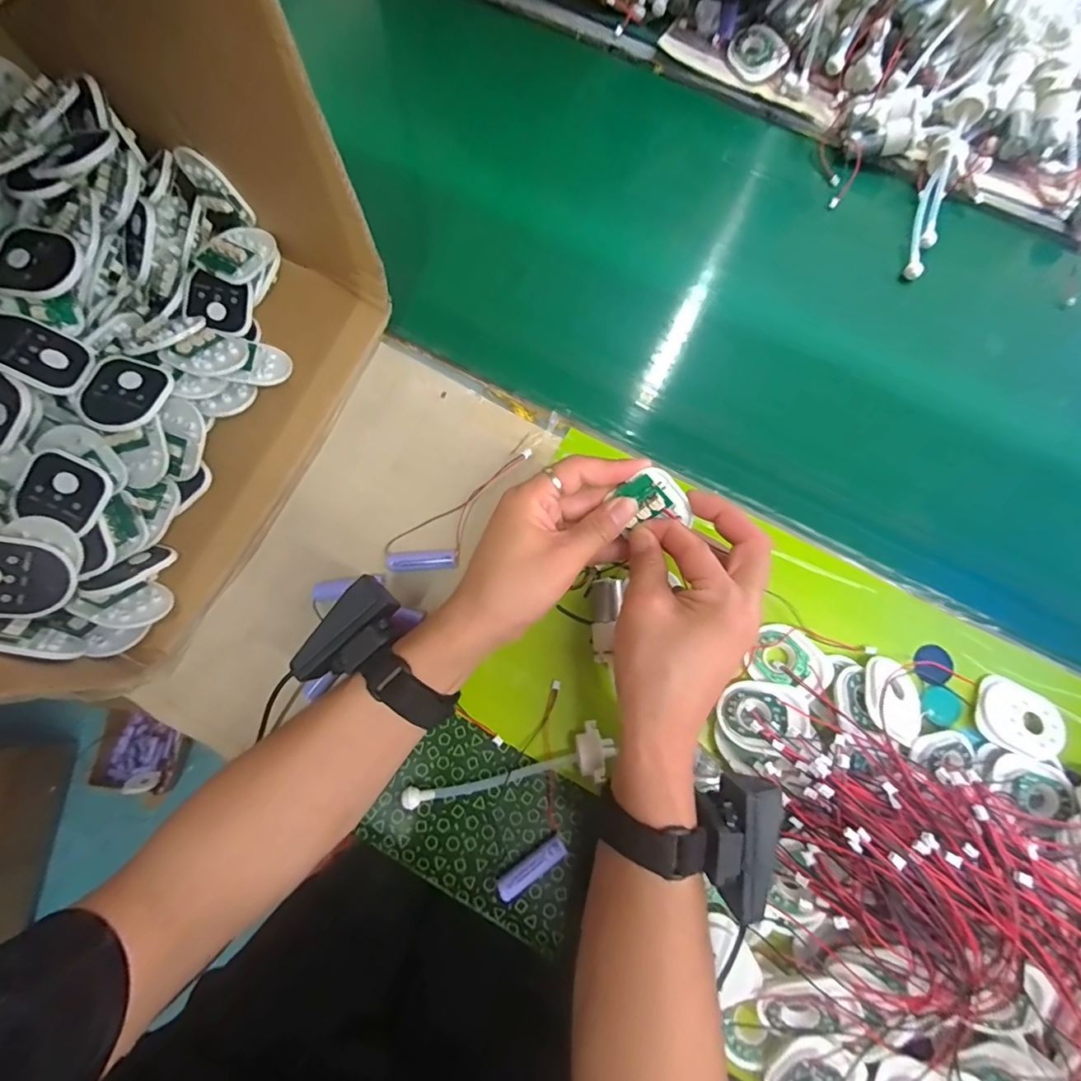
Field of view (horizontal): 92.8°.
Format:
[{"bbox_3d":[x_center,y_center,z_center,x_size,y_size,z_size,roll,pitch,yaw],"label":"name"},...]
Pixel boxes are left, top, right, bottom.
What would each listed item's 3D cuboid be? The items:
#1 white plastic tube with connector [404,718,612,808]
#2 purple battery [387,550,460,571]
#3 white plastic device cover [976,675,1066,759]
[{"bbox_3d":[-0.020,0.162,0.348,0.142,0.029,0.035,-18,75,-6],"label":"white plastic tube with connector"},{"bbox_3d":[-0.087,0.016,0.387,0.052,0.012,0.013,-4,74,-2],"label":"purple battery"},{"bbox_3d":[0.336,0.124,0.359,0.051,0.009,0.049,22,74,5],"label":"white plastic device cover"}]

